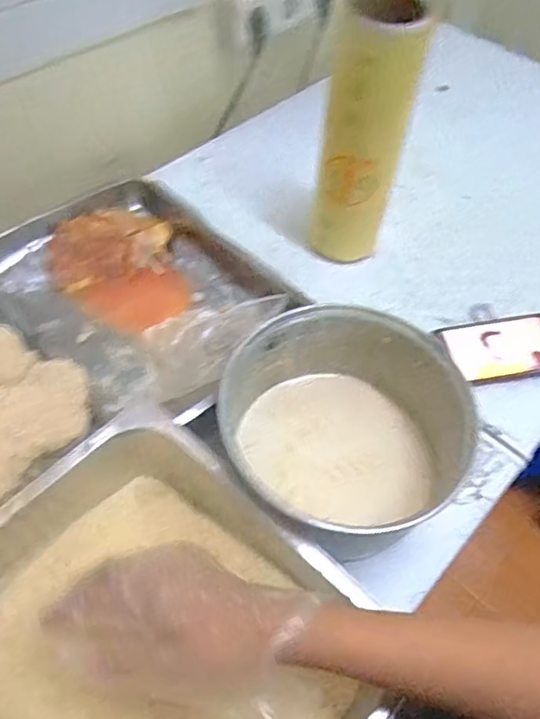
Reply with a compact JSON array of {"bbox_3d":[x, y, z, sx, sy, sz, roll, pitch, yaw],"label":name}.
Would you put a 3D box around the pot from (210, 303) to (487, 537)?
[{"bbox_3d":[0.069,0.061,0.583,0.190,0.123,0.194,2,55,-3],"label":"pot"}]

